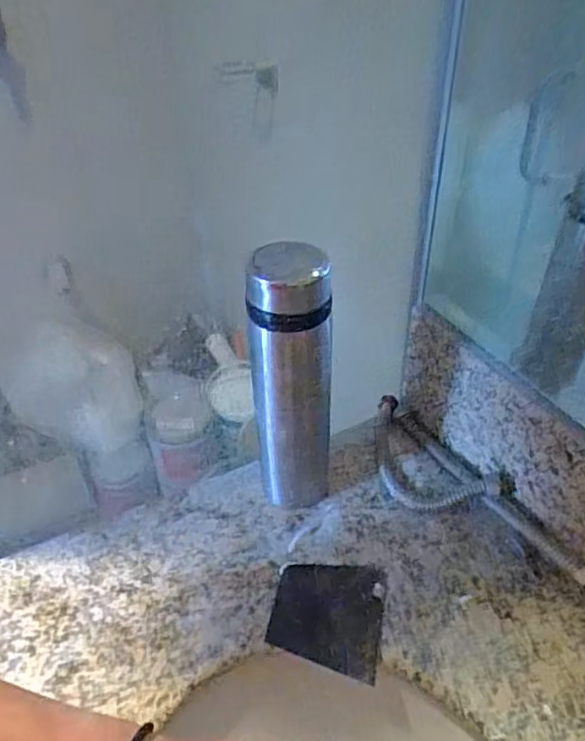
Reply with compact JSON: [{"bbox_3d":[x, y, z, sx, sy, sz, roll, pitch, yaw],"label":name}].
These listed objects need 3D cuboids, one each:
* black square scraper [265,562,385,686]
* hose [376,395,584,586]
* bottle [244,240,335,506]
[{"bbox_3d":[0.032,0.219,0.537,0.098,0.004,0.102,6,40,10],"label":"black square scraper"},{"bbox_3d":[0.161,0.123,0.605,0.084,0.047,0.310,-20,42,-21],"label":"hose"},{"bbox_3d":[0.000,0.021,0.558,0.070,0.291,0.057,-3,39,0],"label":"bottle"}]

